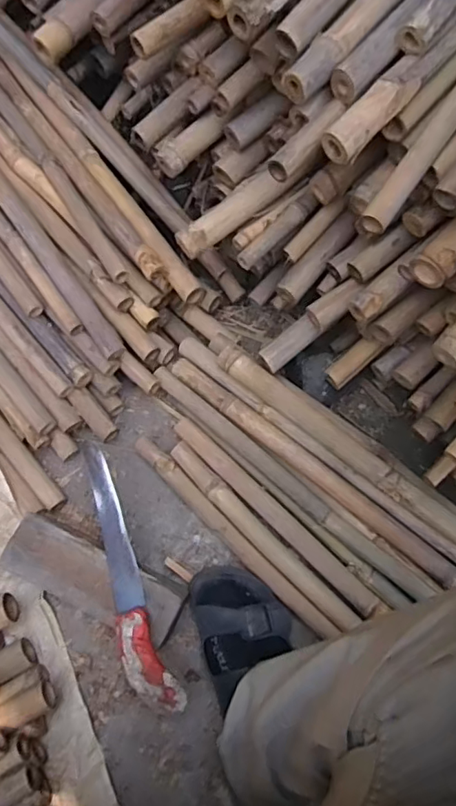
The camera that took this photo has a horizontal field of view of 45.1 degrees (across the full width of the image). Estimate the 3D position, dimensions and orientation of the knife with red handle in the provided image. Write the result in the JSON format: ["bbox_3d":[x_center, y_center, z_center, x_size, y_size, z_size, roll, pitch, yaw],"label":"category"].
[{"bbox_3d":[-0.137,0.213,0.692,0.055,0.024,0.335,-23,73,-5],"label":"knife with red handle"}]

